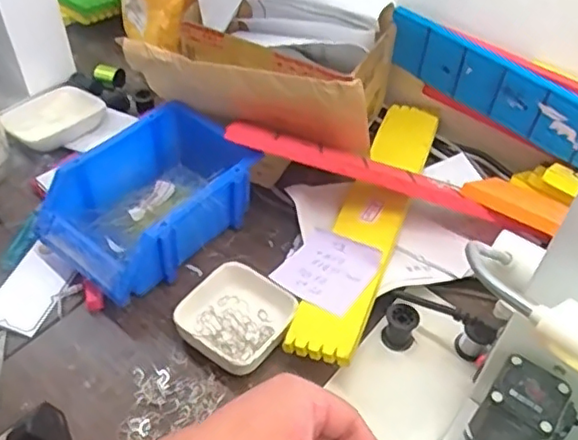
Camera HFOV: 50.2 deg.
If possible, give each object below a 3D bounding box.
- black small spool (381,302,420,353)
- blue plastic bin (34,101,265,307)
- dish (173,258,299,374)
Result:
[{"bbox_3d":[0.093,0.090,0.519,0.027,0.037,0.026,1,48,-2],"label":"black small spool"},{"bbox_3d":[-0.123,-0.022,0.577,0.124,0.079,0.196,33,54,25],"label":"blue plastic bin"},{"bbox_3d":[-0.042,0.081,0.518,0.088,0.027,0.089,33,54,25],"label":"dish"}]

